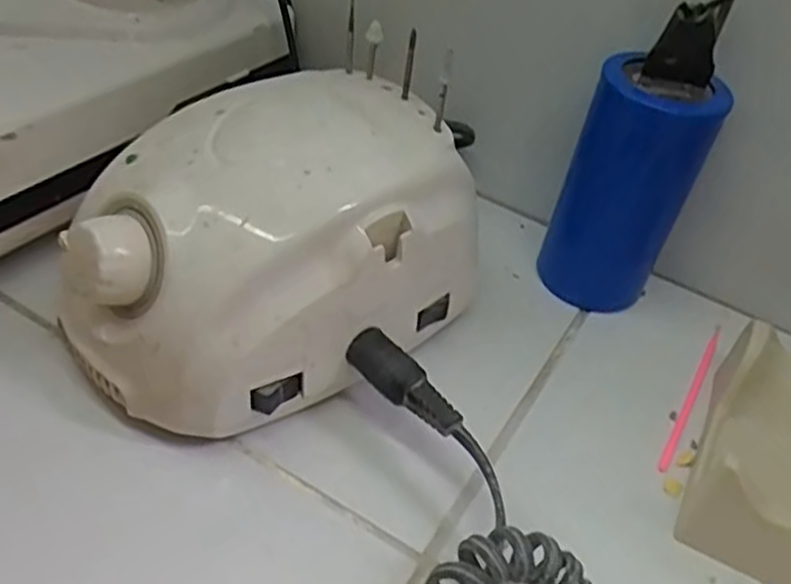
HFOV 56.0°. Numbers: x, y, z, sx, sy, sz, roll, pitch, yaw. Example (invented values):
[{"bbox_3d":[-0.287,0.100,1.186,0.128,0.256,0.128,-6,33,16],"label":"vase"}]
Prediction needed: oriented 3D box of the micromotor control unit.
[{"bbox_3d":[-0.046,-0.014,0.268,0.139,0.086,0.089,-26,53,-32],"label":"micromotor control unit"}]

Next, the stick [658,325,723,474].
[{"bbox_3d":[0.121,0.039,0.300,0.004,0.004,0.090,27,45,19],"label":"stick"}]

